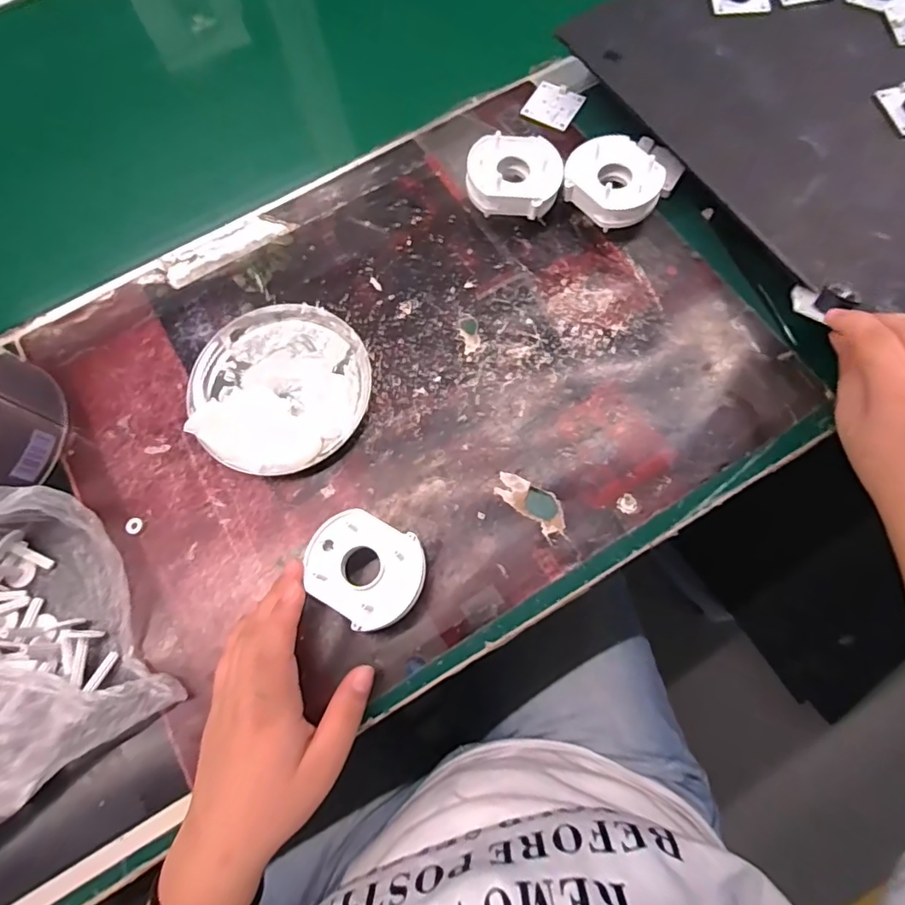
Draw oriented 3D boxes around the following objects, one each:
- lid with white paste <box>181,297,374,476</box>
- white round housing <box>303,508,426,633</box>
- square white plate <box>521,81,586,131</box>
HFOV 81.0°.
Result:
[{"bbox_3d":[-0.126,-0.049,0.381,0.127,0.015,0.125,-1,72,2],"label":"lid with white paste"},{"bbox_3d":[-0.054,0.072,0.328,0.070,0.024,0.060,23,75,9],"label":"white round housing"},{"bbox_3d":[0.087,-0.301,0.458,0.043,0.004,0.042,29,76,11],"label":"square white plate"}]

